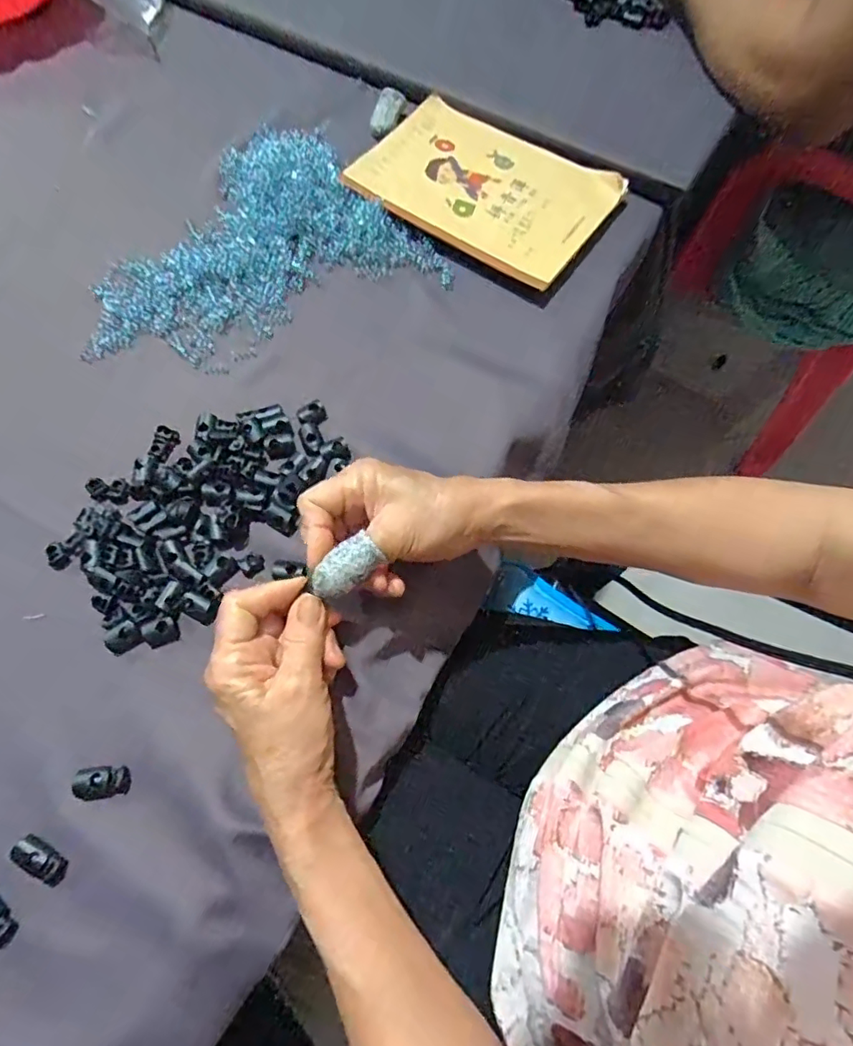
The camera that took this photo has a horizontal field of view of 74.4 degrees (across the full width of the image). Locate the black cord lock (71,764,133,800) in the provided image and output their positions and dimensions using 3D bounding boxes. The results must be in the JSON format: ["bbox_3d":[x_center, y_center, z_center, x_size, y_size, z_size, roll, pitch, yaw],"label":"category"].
[{"bbox_3d":[-0.185,0.147,0.319,0.030,0.009,0.017,-7,68,-3],"label":"black cord lock"}]

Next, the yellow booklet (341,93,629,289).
[{"bbox_3d":[0.049,-0.290,0.478,0.205,0.015,0.139,32,72,12],"label":"yellow booklet"}]

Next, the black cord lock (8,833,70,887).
[{"bbox_3d":[-0.208,0.180,0.301,0.032,0.006,0.015,29,71,11],"label":"black cord lock"}]

